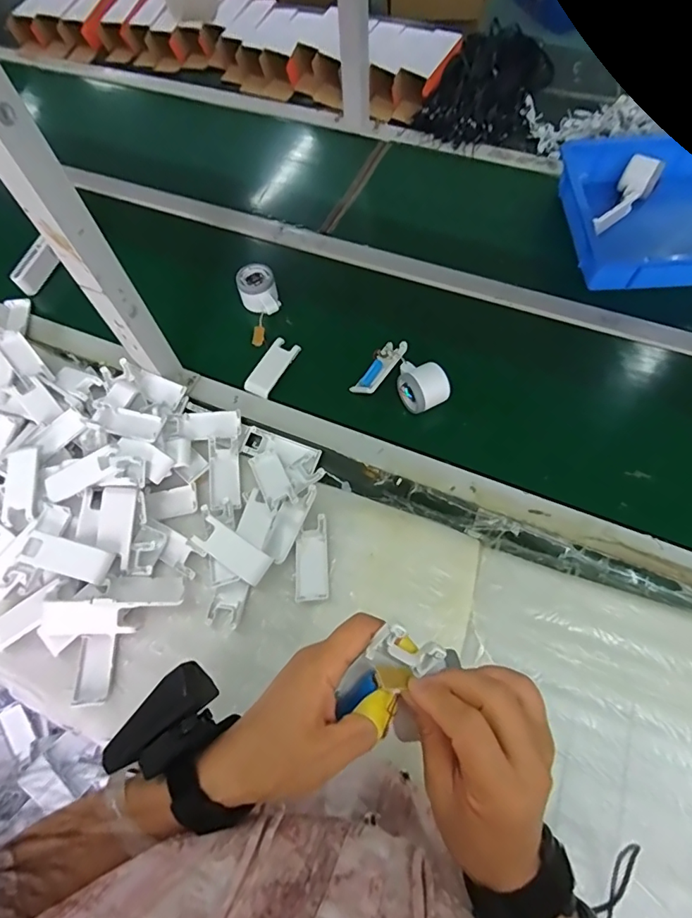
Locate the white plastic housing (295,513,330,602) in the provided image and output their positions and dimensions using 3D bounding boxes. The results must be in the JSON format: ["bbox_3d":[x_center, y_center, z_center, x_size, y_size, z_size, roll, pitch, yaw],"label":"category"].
[{"bbox_3d":[-0.042,0.119,0.576,0.039,0.008,0.099,-4,63,1],"label":"white plastic housing"}]

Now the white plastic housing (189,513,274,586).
[{"bbox_3d":[-0.138,0.110,0.574,0.099,0.013,0.039,31,86,15],"label":"white plastic housing"}]

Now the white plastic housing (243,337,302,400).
[{"bbox_3d":[-0.111,-0.139,0.719,0.041,0.009,0.101,24,67,14],"label":"white plastic housing"}]

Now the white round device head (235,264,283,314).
[{"bbox_3d":[-0.139,-0.266,0.762,0.058,0.045,0.080,-13,63,-3],"label":"white round device head"}]

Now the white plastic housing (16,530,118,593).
[{"bbox_3d":[-0.322,0.118,0.561,0.106,0.034,0.042,15,65,11],"label":"white plastic housing"}]

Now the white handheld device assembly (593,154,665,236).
[{"bbox_3d":[0.465,-0.435,0.807,0.055,0.048,0.171,38,85,19],"label":"white handheld device assembly"}]

